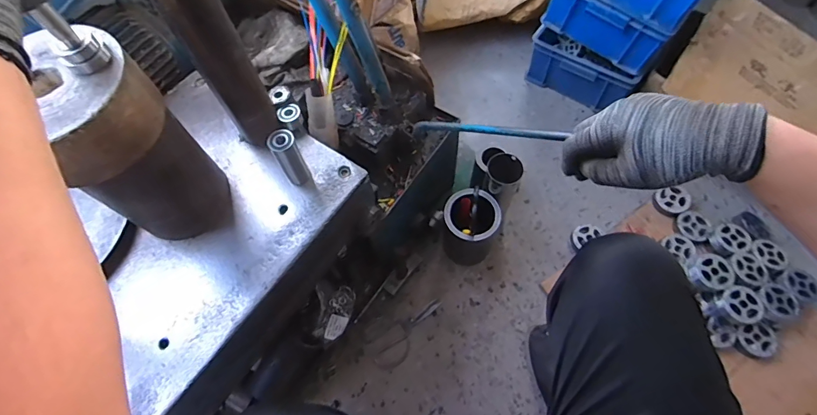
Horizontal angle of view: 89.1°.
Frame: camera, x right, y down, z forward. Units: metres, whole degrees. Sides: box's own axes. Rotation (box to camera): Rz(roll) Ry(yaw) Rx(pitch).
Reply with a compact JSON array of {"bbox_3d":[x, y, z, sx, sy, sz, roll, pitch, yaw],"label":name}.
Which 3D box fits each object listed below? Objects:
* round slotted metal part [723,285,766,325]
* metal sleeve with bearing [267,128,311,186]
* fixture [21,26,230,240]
[{"bbox_3d":[0.706,0.202,0.868,0.078,0.015,0.077,-1,64,3],"label":"round slotted metal part"},{"bbox_3d":[-0.165,-0.069,0.582,0.032,0.090,0.034,-1,64,3],"label":"metal sleeve with bearing"},{"bbox_3d":[-0.317,-0.060,0.488,0.122,0.252,0.128,30,69,16],"label":"fixture"}]

